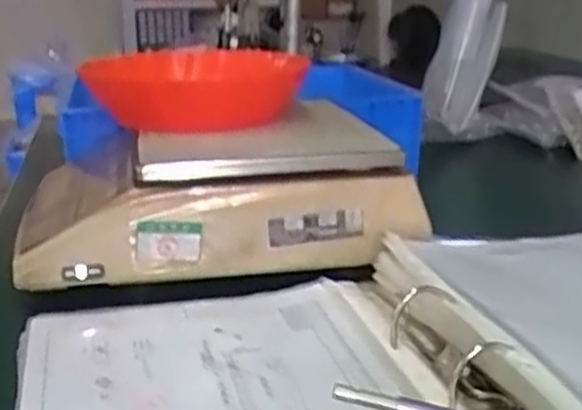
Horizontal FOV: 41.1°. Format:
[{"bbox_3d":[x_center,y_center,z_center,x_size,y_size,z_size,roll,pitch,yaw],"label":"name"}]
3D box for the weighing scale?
[{"bbox_3d":[-0.070,-0.023,0.729,0.335,0.111,0.291,-3,18,-5],"label":"weighing scale"}]

